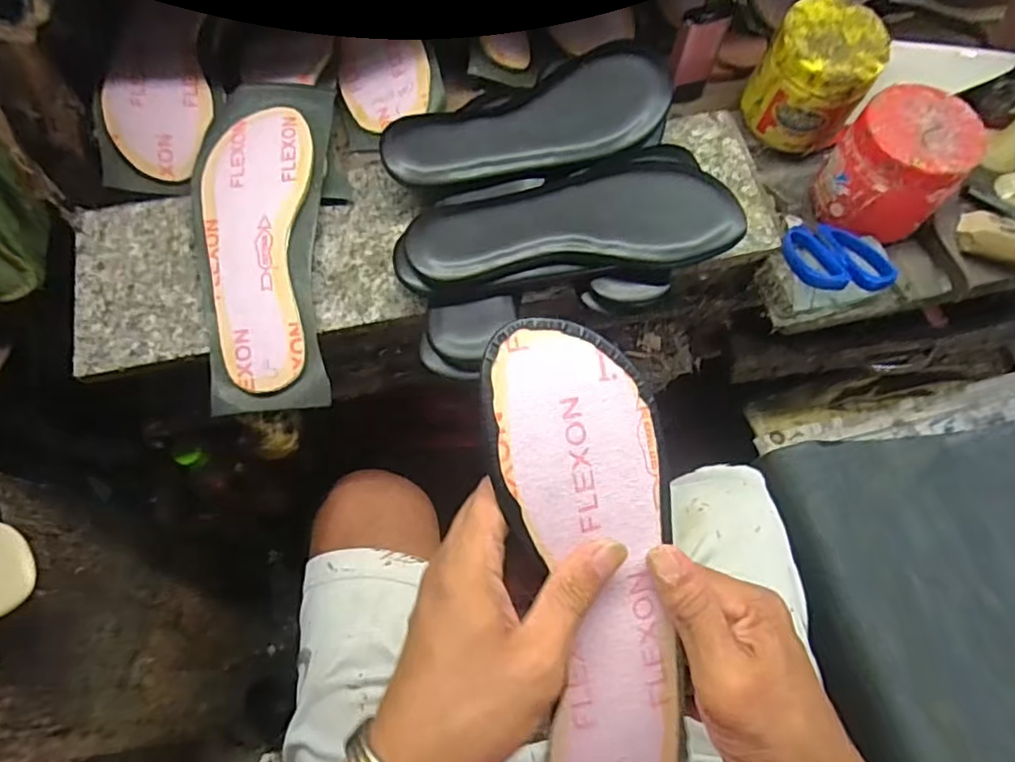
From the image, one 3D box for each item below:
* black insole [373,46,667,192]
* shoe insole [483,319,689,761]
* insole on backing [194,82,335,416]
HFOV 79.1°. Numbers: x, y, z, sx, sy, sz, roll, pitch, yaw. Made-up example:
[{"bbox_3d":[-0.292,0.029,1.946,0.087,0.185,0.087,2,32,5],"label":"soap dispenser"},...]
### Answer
[{"bbox_3d":[0.022,-0.216,0.507,0.245,0.022,0.090,-20,68,-12],"label":"black insole"},{"bbox_3d":[0.047,0.095,0.309,0.087,0.017,0.248,-10,91,-8],"label":"shoe insole"},{"bbox_3d":[-0.197,-0.122,0.496,0.101,0.025,0.294,-3,75,-3],"label":"insole on backing"}]

